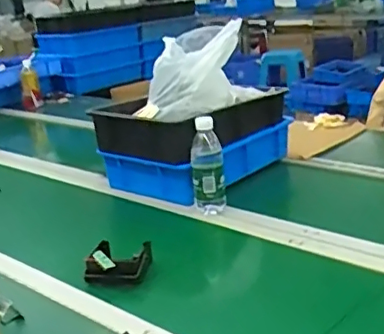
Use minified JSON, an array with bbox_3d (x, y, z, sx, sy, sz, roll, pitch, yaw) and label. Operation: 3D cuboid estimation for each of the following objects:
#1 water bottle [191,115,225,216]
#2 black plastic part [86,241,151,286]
[{"bbox_3d":[0.029,0.003,1.132,0.062,0.178,0.056,-6,19,1],"label":"water bottle"},{"bbox_3d":[-0.121,0.151,0.963,0.095,0.060,0.099,-1,19,13],"label":"black plastic part"}]

